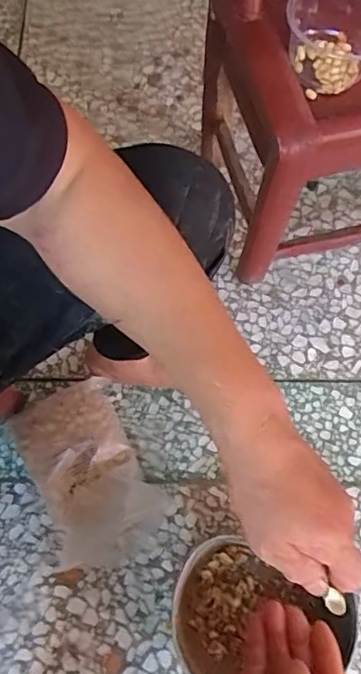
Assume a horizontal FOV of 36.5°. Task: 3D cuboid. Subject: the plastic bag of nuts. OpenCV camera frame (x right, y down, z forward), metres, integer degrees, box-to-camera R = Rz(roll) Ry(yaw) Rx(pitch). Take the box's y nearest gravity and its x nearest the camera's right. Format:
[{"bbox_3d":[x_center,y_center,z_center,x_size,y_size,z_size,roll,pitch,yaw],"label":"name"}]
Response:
[{"bbox_3d":[-0.129,0.182,0.718,0.145,0.103,0.231,-24,70,-8],"label":"plastic bag of nuts"}]

